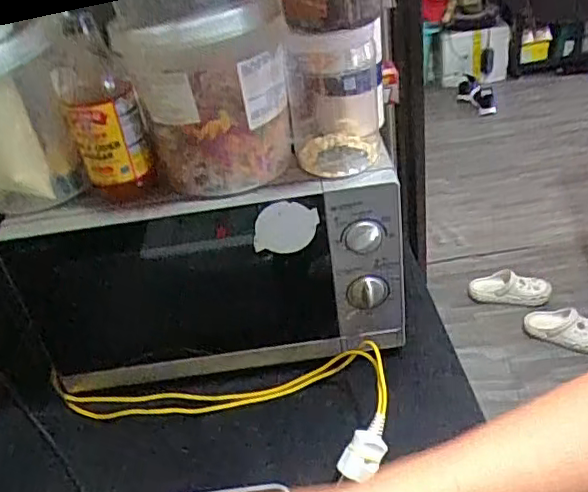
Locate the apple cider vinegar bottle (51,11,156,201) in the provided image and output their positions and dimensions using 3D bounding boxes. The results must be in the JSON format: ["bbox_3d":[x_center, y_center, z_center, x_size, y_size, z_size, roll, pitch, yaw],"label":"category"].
[{"bbox_3d":[-0.201,-0.141,0.622,0.070,0.176,0.060,-21,37,-18],"label":"apple cider vinegar bottle"}]

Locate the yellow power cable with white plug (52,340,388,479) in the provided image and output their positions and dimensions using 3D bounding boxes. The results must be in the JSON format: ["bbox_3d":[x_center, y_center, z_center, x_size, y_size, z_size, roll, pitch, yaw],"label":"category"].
[{"bbox_3d":[-0.095,0.168,0.707,0.422,0.081,0.146,5,36,19],"label":"yellow power cable with white plug"}]

